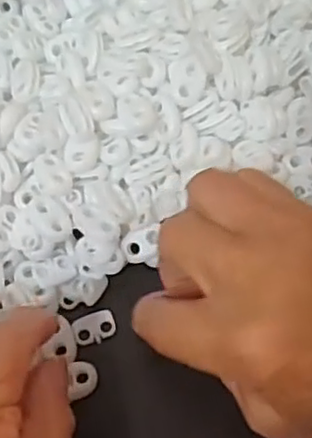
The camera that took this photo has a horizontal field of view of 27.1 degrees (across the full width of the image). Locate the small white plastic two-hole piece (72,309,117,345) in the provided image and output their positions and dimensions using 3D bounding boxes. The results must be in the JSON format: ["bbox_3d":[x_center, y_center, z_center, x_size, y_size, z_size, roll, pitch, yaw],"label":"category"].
[{"bbox_3d":[-0.027,0.048,0.285,0.018,0.004,0.013,-19,66,-7],"label":"small white plastic two-hole piece"}]

